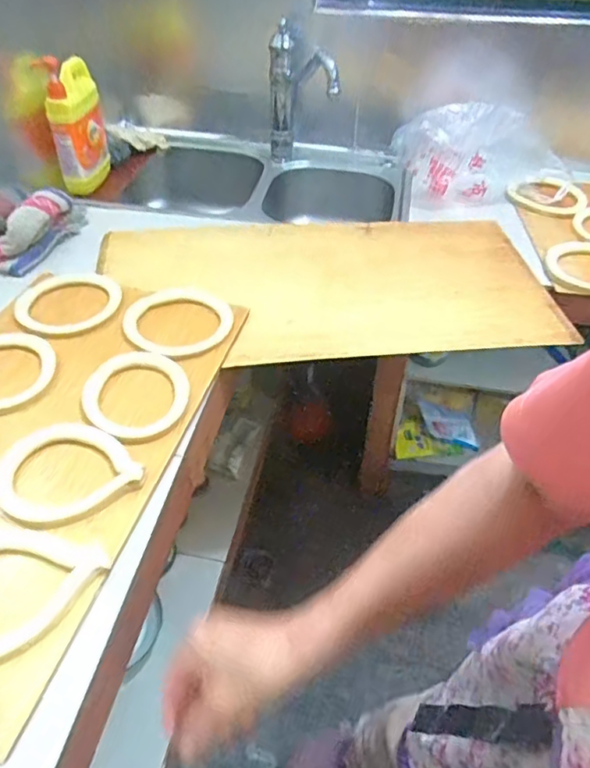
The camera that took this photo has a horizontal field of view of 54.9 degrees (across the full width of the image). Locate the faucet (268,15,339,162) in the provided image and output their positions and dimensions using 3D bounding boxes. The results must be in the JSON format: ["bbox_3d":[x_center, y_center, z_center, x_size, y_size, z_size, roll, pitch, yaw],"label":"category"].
[{"bbox_3d":[0.008,-0.617,1.264,0.072,0.273,0.286,-14,48,-15],"label":"faucet"}]

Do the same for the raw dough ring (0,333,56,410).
[{"bbox_3d":[-0.439,-0.023,0.842,0.138,0.014,0.159,29,51,24],"label":"raw dough ring"}]

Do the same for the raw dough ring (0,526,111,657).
[{"bbox_3d":[-0.305,0.220,0.600,0.168,0.013,0.139,13,47,11],"label":"raw dough ring"}]

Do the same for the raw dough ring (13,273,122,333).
[{"bbox_3d":[-0.380,-0.138,0.951,0.172,0.022,0.148,-10,47,-12],"label":"raw dough ring"}]

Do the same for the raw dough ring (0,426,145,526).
[{"bbox_3d":[-0.288,0.110,0.703,0.151,0.016,0.152,1,46,-1],"label":"raw dough ring"}]

